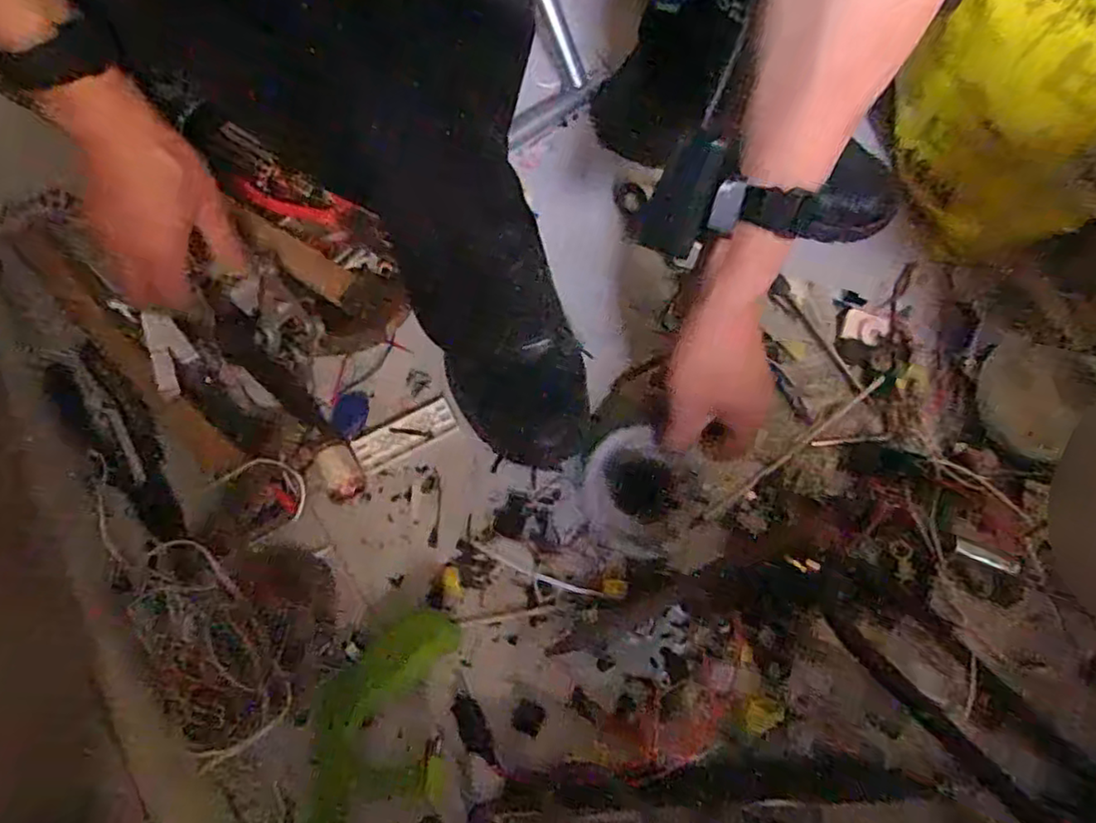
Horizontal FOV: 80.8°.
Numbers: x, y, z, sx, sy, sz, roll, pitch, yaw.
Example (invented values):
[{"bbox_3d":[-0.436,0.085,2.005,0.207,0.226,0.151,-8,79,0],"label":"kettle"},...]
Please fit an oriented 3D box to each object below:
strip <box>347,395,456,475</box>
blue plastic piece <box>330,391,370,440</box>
[{"bbox_3d":[-0.117,0.019,0.523,0.083,0.006,0.032,-29,71,-9],"label":"strip"},{"bbox_3d":[-0.163,0.003,0.528,0.029,0.008,0.042,5,69,3],"label":"blue plastic piece"}]

